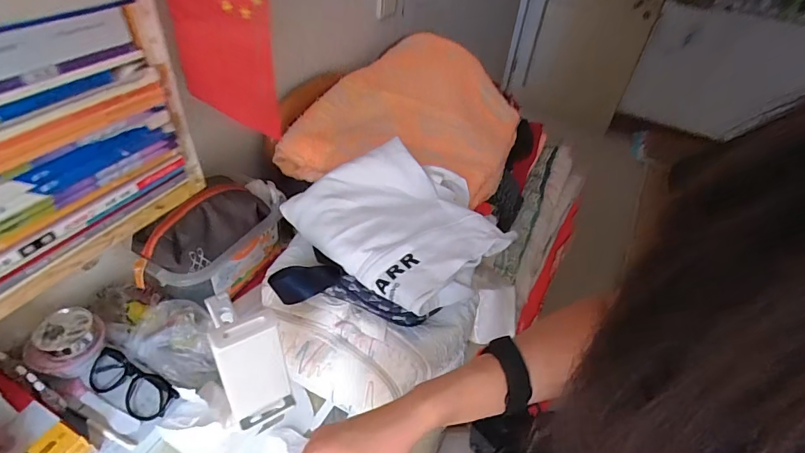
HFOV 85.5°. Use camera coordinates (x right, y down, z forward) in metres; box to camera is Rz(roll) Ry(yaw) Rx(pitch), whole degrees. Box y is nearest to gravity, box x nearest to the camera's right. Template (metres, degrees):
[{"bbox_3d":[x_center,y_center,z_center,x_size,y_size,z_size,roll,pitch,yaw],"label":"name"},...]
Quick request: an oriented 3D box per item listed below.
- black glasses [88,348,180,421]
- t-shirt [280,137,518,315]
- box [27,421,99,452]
[{"bbox_3d":[-0.375,0.218,0.599,0.142,0.034,0.051,18,39,20],"label":"black glasses"},{"bbox_3d":[0.006,-0.019,0.624,0.271,0.103,0.223,28,43,29],"label":"t-shirt"},{"bbox_3d":[-0.403,0.268,0.517,0.048,0.048,0.044,15,38,16],"label":"box"}]

